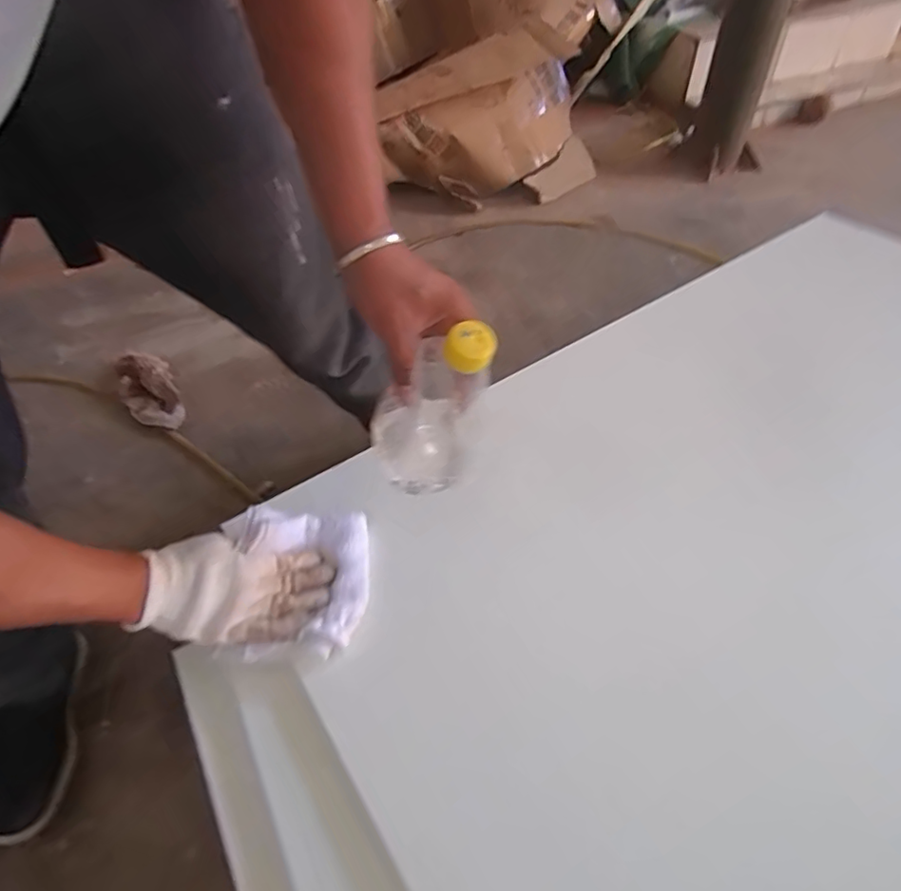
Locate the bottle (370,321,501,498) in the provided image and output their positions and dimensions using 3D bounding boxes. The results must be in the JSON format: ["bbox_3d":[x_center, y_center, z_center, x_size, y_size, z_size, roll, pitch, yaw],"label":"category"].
[{"bbox_3d":[-0.005,-0.034,0.449,0.073,0.186,0.081,-32,81,-24],"label":"bottle"}]

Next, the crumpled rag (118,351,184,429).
[{"bbox_3d":[-0.591,-0.104,1.128,0.095,0.081,0.203,-26,52,-20],"label":"crumpled rag"}]

